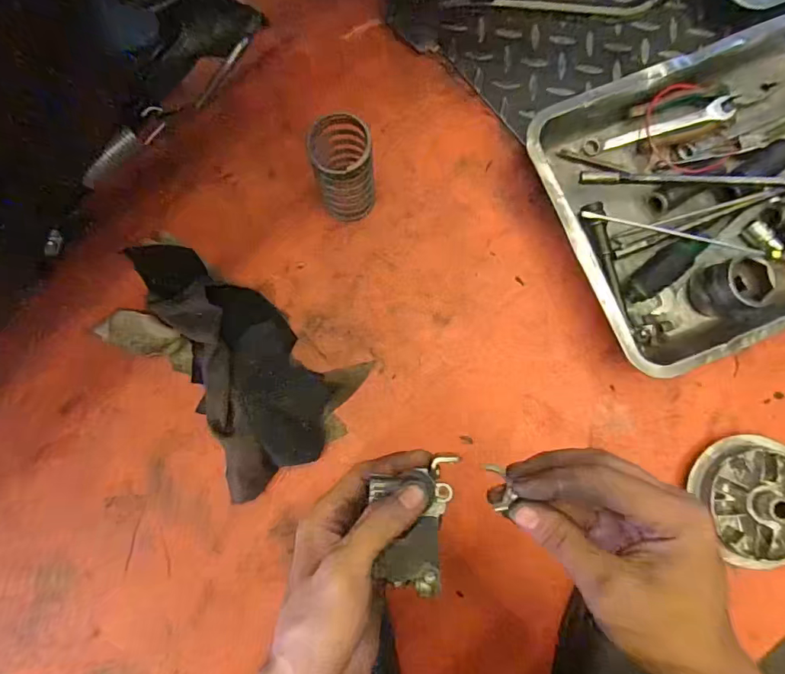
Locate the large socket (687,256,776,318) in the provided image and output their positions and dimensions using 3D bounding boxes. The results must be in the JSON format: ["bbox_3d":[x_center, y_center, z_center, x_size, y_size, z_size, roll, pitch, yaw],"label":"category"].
[{"bbox_3d":[0.330,-0.050,0.443,0.056,0.043,0.051,-14,83,-1],"label":"large socket"}]

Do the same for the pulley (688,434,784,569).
[{"bbox_3d":[0.352,0.154,0.444,0.102,0.048,0.110,0,83,1],"label":"pulley"}]

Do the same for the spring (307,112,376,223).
[{"bbox_3d":[-0.047,-0.162,0.447,0.055,0.104,0.064,-17,83,-1],"label":"spring"}]

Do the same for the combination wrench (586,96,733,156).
[{"bbox_3d":[0.280,-0.223,0.486,0.157,0.005,0.022,-14,98,2],"label":"combination wrench"}]

